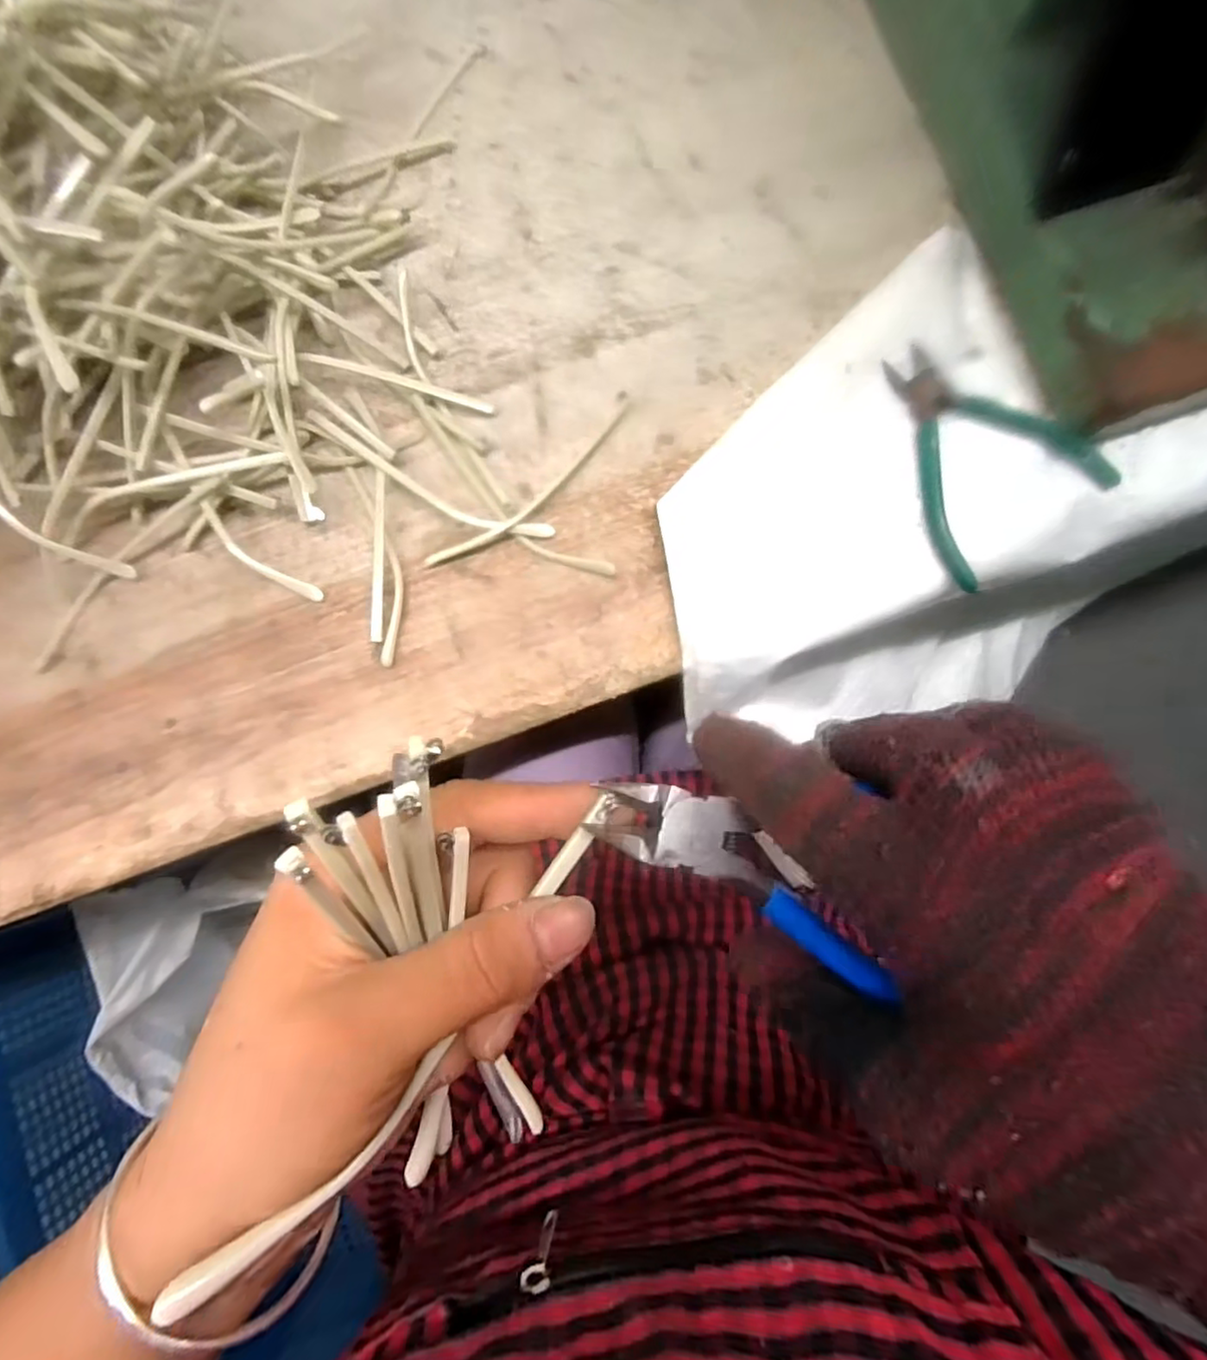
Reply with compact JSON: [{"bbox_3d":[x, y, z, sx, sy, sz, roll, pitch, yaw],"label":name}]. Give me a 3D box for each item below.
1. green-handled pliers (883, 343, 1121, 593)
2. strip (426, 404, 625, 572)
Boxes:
[{"bbox_3d":[0.190,-0.120,0.339,0.098,0.016,0.115,-38,86,-4],"label":"green-handled pliers"},{"bbox_3d":[-0.034,-0.098,0.337,0.132,0.011,0.018,-40,86,-4],"label":"strip"}]

